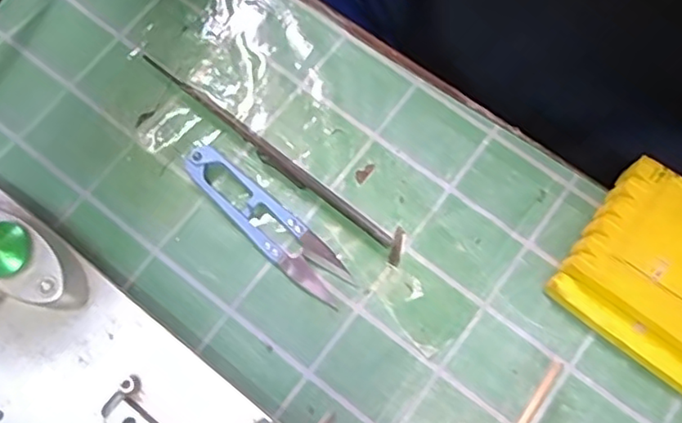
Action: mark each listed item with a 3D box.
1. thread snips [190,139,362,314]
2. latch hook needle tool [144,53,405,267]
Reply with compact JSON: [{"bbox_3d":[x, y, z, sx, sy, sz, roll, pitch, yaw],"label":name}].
[{"bbox_3d":[-0.037,0.005,0.298,0.103,0.009,0.024,42,78,10],"label":"thread snips"},{"bbox_3d":[-0.036,-0.031,0.307,0.169,0.011,0.014,37,77,9],"label":"latch hook needle tool"}]

